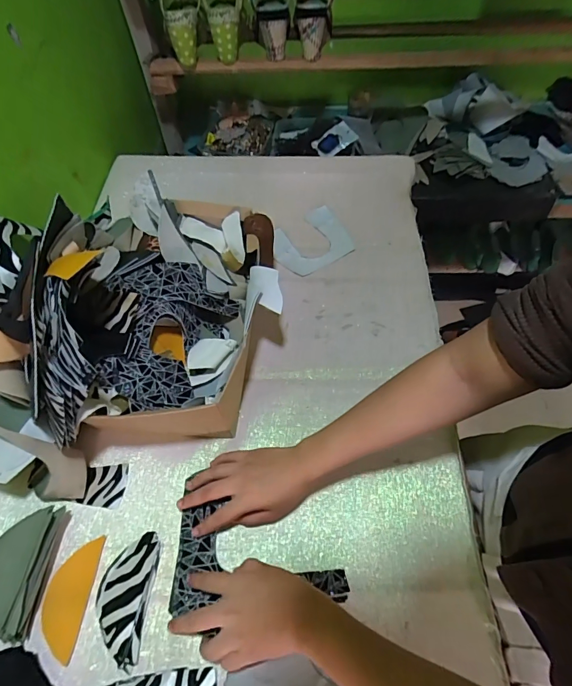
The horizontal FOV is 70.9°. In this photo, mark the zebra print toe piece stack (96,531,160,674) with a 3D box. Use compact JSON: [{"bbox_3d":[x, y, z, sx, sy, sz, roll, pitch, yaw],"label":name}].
[{"bbox_3d":[-0.174,0.273,0.434,0.054,0.009,0.121,2,58,3],"label":"zebra print toe piece stack"}]

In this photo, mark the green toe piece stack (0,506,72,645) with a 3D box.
[{"bbox_3d":[-0.293,0.245,0.436,0.064,0.041,0.124,3,58,3],"label":"green toe piece stack"}]

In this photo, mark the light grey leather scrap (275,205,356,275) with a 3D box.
[{"bbox_3d":[0.043,-0.182,0.716,0.136,0.007,0.117,-30,64,-11],"label":"light grey leather scrap"}]

